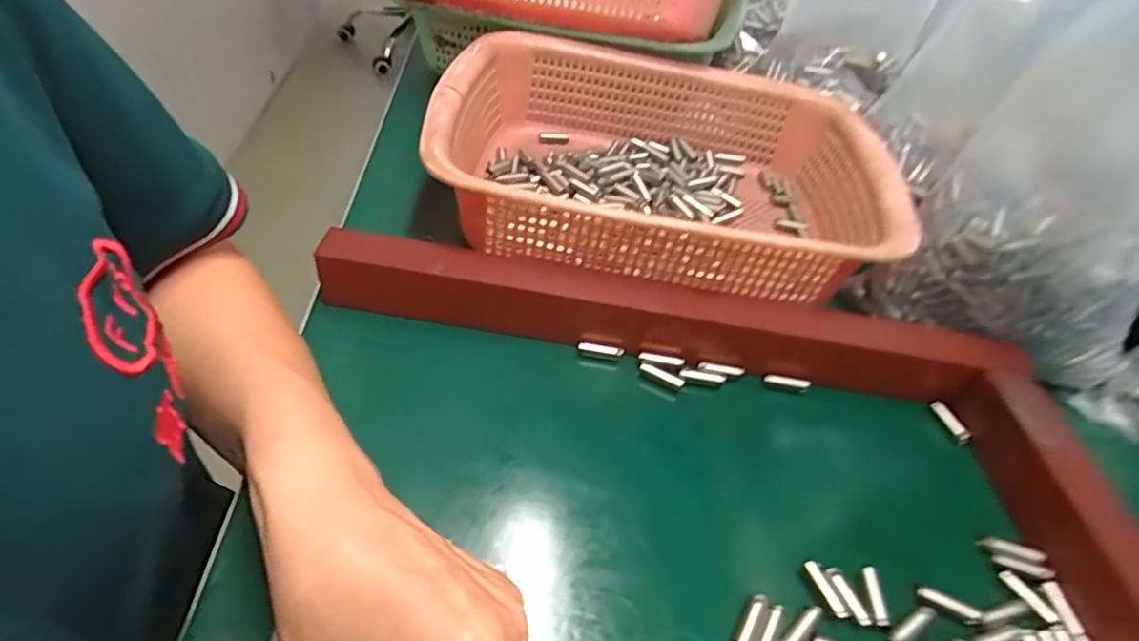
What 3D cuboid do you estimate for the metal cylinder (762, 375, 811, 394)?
[{"bbox_3d":[0.125,0.036,0.350,0.026,0.008,0.006,5,45,-2],"label":"metal cylinder"}]

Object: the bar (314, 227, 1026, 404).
[{"bbox_3d":[0.051,-0.004,0.344,0.370,0.046,0.035,9,45,1],"label":"bar"}]

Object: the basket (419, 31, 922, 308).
[{"bbox_3d":[0.064,-0.103,0.418,0.290,0.081,0.226,8,45,0],"label":"basket"}]

